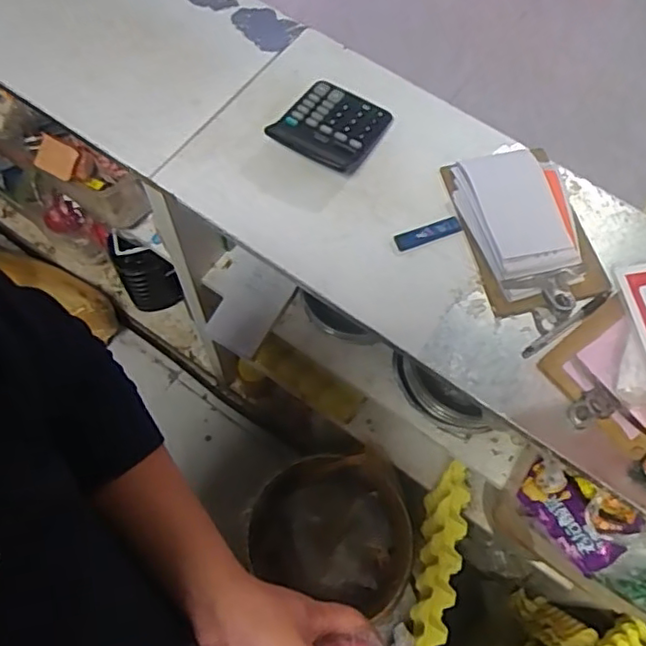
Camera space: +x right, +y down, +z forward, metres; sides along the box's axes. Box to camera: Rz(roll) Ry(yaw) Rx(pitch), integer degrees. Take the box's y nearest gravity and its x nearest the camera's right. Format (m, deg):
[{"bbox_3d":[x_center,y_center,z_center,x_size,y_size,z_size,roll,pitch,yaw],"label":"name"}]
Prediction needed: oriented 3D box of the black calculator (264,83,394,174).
[{"bbox_3d":[0.014,-0.255,0.791,0.119,0.023,0.123,28,68,10],"label":"black calculator"}]

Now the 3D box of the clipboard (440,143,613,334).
[{"bbox_3d":[0.246,-0.109,0.744,0.141,0.025,0.234,-13,68,-8],"label":"clipboard"}]

